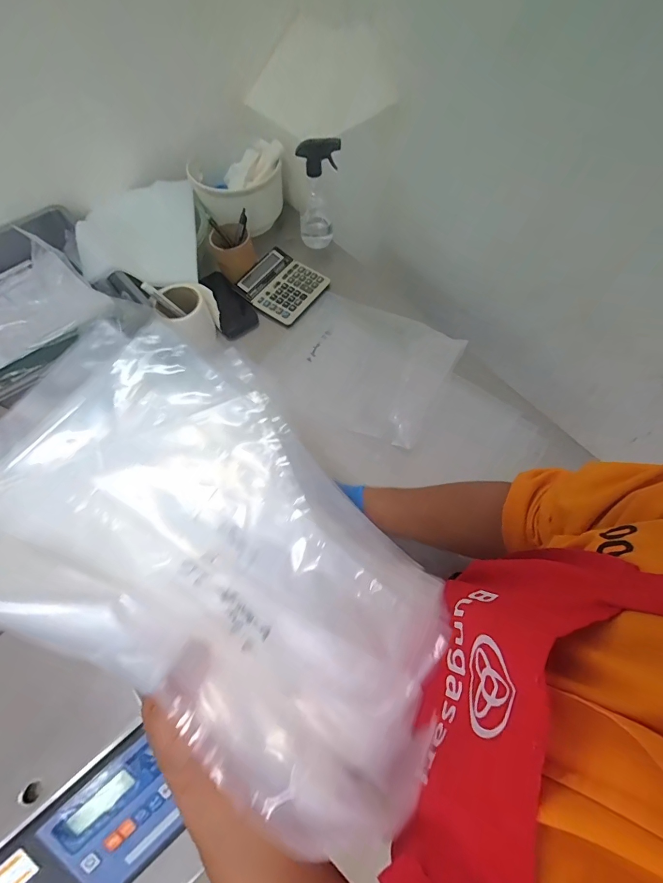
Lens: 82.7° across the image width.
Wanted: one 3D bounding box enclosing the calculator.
[{"bbox_3d":[-0.106,-0.331,0.796,0.159,0.018,0.140,34,70,15],"label":"calculator"}]

